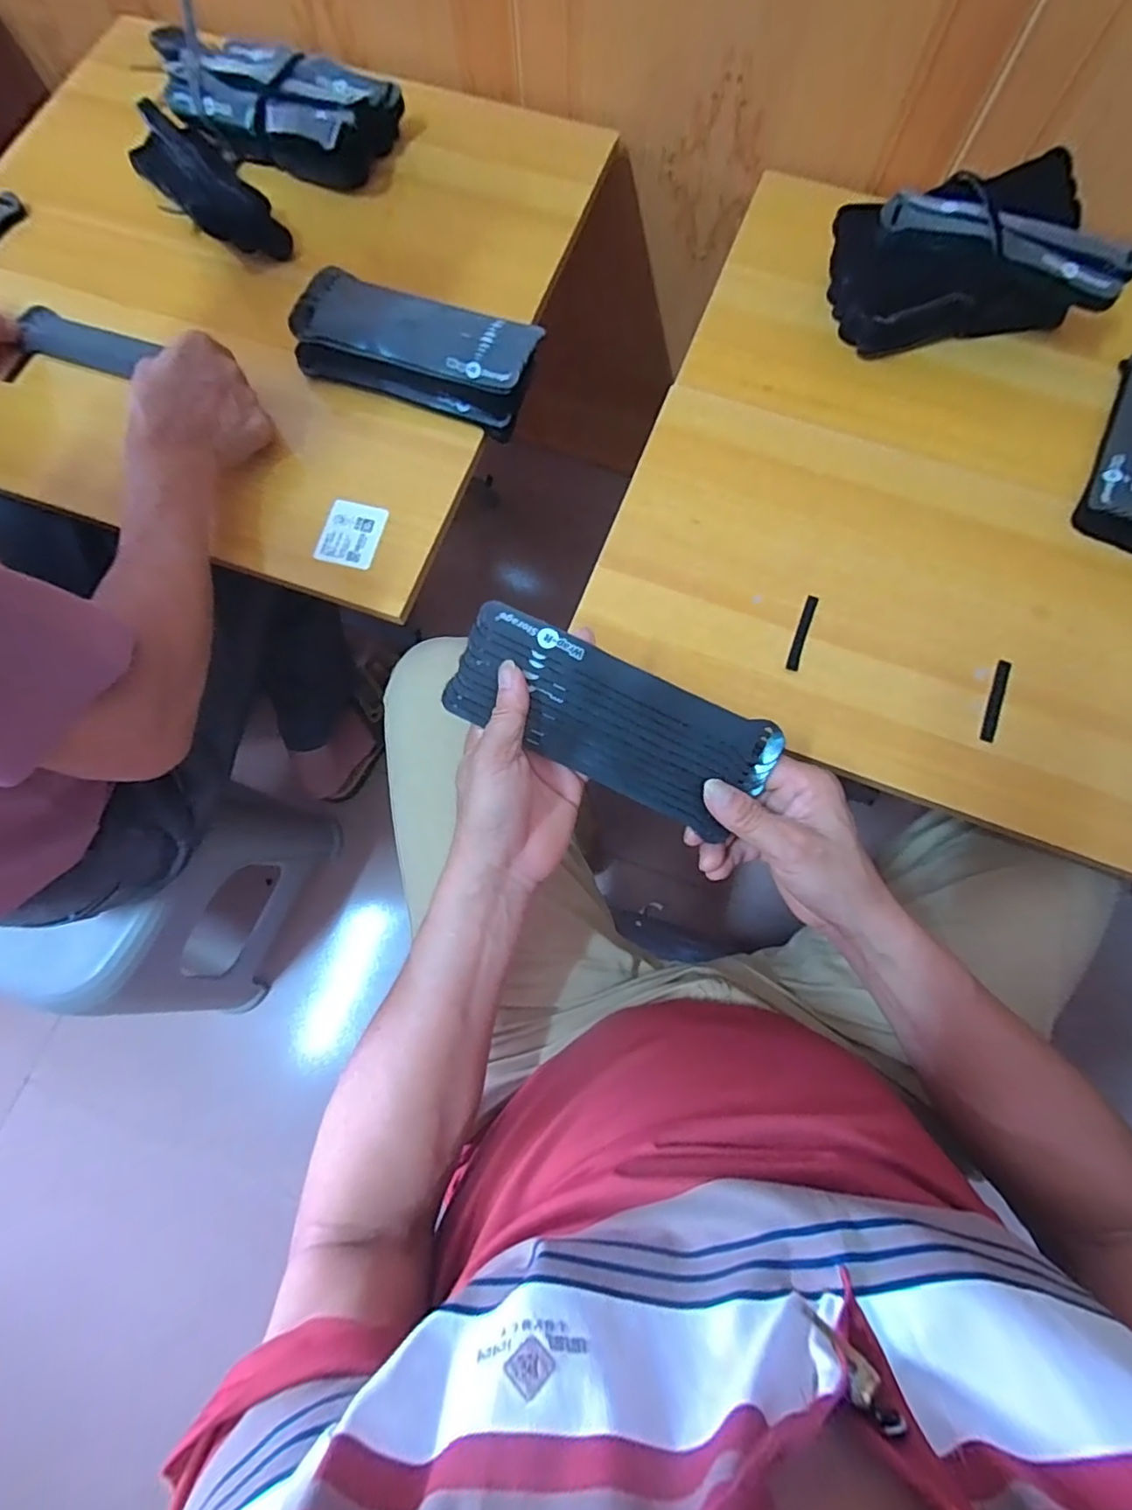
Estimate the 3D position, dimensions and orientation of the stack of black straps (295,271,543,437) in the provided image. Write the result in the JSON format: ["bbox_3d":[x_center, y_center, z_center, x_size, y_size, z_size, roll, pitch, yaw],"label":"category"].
[{"bbox_3d":[-0.129,-0.362,0.509,0.205,0.047,0.093,18,77,5],"label":"stack of black straps"}]

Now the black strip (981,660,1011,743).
[{"bbox_3d":[0.337,-0.042,0.447,0.010,0.004,0.072,22,77,11],"label":"black strip"}]

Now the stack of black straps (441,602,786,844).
[{"bbox_3d":[0.027,-0.019,0.353,0.196,0.014,0.078,24,103,0],"label":"stack of black straps"}]

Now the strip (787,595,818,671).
[{"bbox_3d":[0.191,-0.099,0.460,0.010,0.004,0.068,19,77,5],"label":"strip"}]

